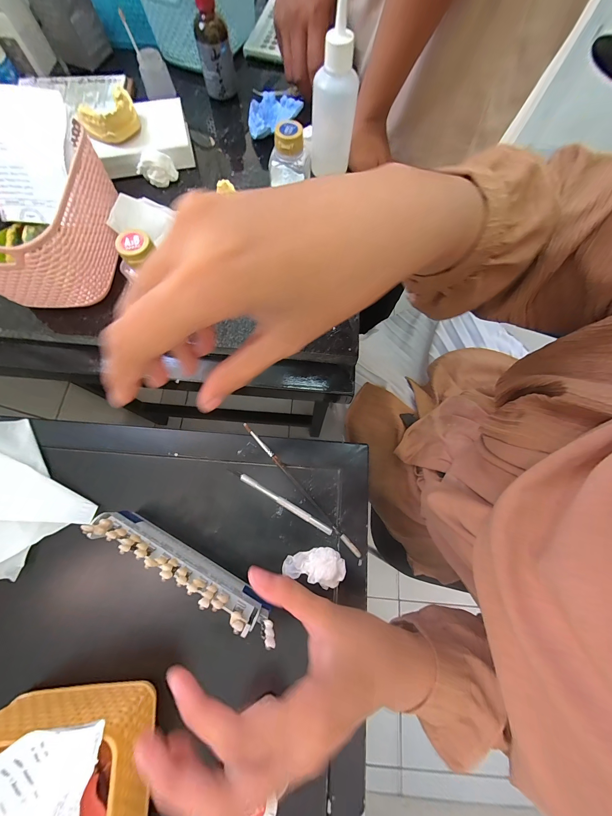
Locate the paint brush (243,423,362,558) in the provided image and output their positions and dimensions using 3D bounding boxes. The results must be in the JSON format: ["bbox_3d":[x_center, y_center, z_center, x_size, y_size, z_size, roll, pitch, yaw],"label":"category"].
[{"bbox_3d":[-0.008,0.089,0.315,0.008,0.007,0.190,-40,78,-12],"label":"paint brush"}]

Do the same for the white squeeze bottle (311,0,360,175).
[{"bbox_3d":[0.030,-0.323,0.292,0.044,0.129,0.033,1,72,-1],"label":"white squeeze bottle"}]

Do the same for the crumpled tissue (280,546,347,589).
[{"bbox_3d":[0.010,0.161,0.285,0.060,0.025,0.035,18,73,5],"label":"crumpled tissue"}]

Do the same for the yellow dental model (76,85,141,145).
[{"bbox_3d":[-0.231,-0.347,0.335,0.065,0.029,0.044,-39,77,-12],"label":"yellow dental model"}]

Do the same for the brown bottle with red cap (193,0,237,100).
[{"bbox_3d":[-0.120,-0.479,0.348,0.044,0.115,0.038,-9,73,-4],"label":"brown bottle with red cap"}]

